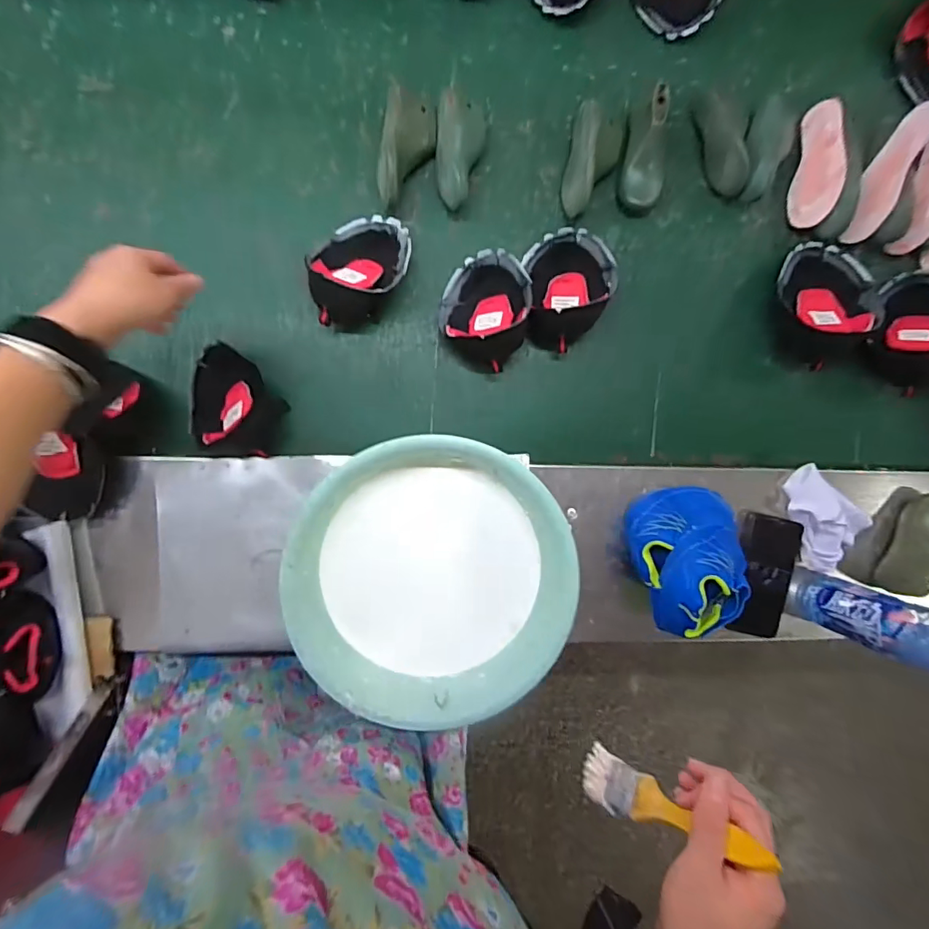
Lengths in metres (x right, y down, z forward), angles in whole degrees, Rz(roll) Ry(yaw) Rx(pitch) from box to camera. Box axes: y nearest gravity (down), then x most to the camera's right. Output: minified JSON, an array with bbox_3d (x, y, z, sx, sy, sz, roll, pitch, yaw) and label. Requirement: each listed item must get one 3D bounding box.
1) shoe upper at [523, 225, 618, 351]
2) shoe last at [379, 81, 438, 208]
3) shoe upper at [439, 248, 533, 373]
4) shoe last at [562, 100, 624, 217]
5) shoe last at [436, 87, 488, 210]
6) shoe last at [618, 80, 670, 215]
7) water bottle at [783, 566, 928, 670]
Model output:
[{"bbox_3d":[0.128,-0.226,0.625,0.112,0.065,0.159,2,94,-6],"label":"shoe upper"},{"bbox_3d":[-0.074,-0.387,0.605,0.065,0.061,0.135,7,94,-7],"label":"shoe last"},{"bbox_3d":[0.025,-0.196,0.613,0.104,0.065,0.150,8,94,-7],"label":"shoe upper"},{"bbox_3d":[0.169,-0.394,0.627,0.069,0.051,0.144,9,93,-7],"label":"shoe last"},{"bbox_3d":[-0.007,-0.389,0.615,0.061,0.045,0.133,6,94,-6],"label":"shoe last"},{"bbox_3d":[0.243,-0.404,0.627,0.061,0.057,0.144,10,93,-7],"label":"shoe last"},{"bbox_3d":[0.506,0.193,0.611,0.069,0.243,0.077,22,92,-7],"label":"water bottle"}]

